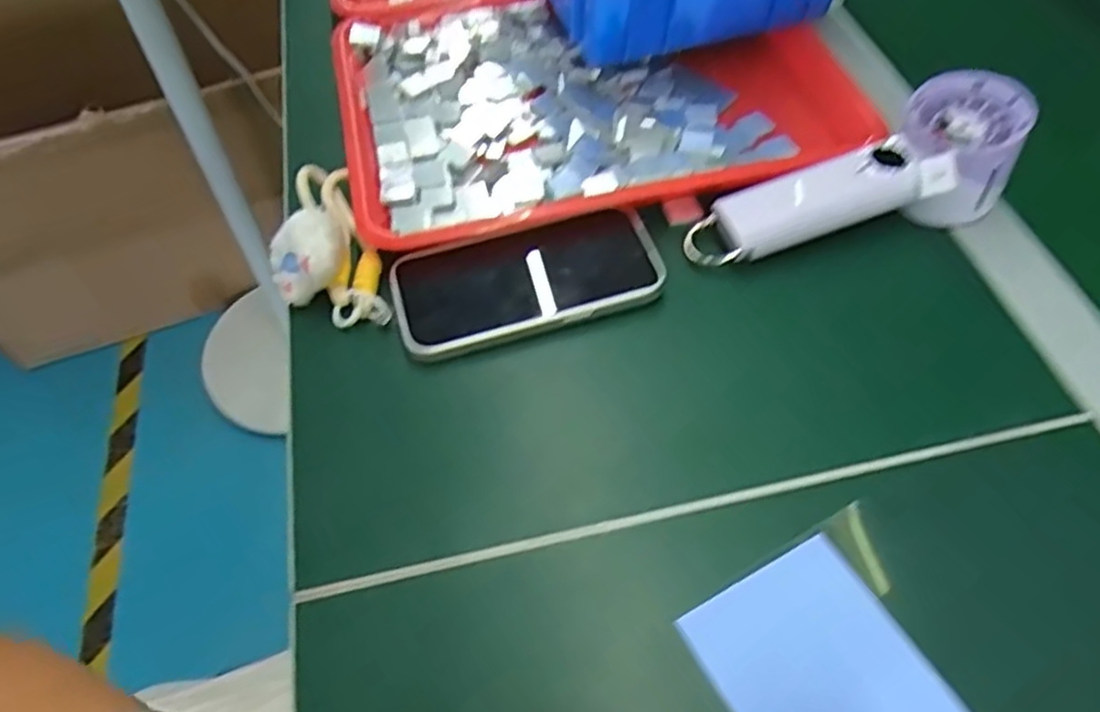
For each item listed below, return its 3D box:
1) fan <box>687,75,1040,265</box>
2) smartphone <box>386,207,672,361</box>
[{"bbox_3d":[0.177,-0.100,0.417,0.191,0.055,0.065,-18,57,-11],"label":"fan"},{"bbox_3d":[-0.013,-0.045,0.419,0.149,0.011,0.069,-16,60,-6],"label":"smartphone"}]

